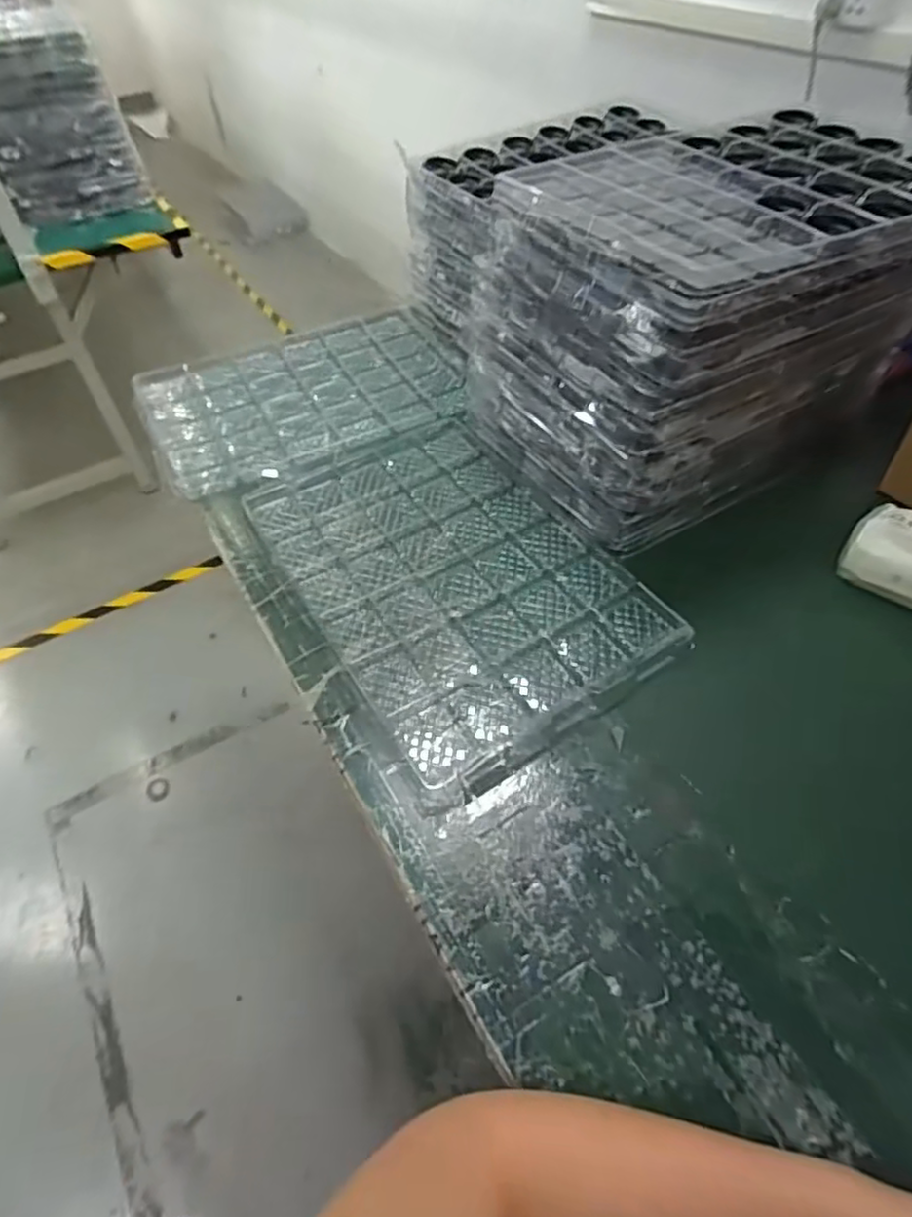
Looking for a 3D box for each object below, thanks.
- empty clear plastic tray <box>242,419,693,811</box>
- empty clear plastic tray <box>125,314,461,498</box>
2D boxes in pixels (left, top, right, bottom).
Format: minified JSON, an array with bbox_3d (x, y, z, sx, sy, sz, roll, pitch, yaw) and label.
[{"bbox_3d":[-0.011,-0.045,0.689,0.305,0.018,0.446,-27,55,-18],"label":"empty clear plastic tray"},{"bbox_3d":[-0.207,-0.313,0.920,0.444,0.019,0.316,-23,54,-15],"label":"empty clear plastic tray"}]

